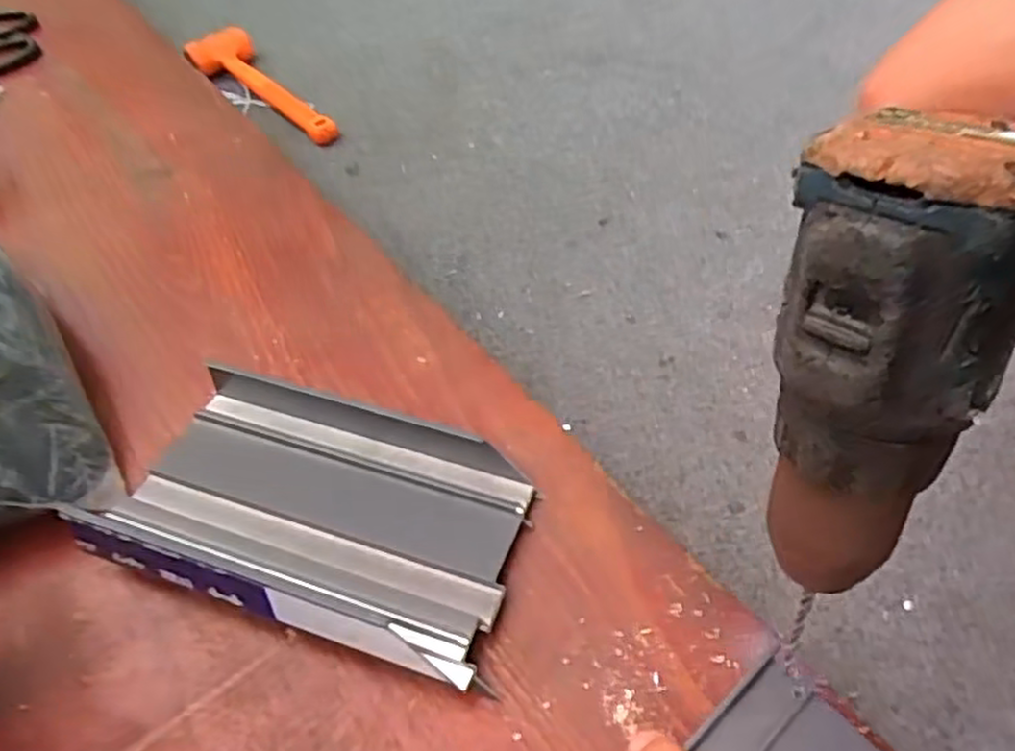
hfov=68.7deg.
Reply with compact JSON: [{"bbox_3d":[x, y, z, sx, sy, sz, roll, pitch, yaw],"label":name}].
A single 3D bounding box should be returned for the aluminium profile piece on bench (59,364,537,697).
[{"bbox_3d":[-0.087,0.058,0.342,0.186,0.042,0.117,14,54,14],"label":"aluminium profile piece on bench"}]

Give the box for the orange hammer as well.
[{"bbox_3d":[-0.295,-0.339,0.880,0.082,0.043,0.257,-32,56,-21],"label":"orange hammer"}]

